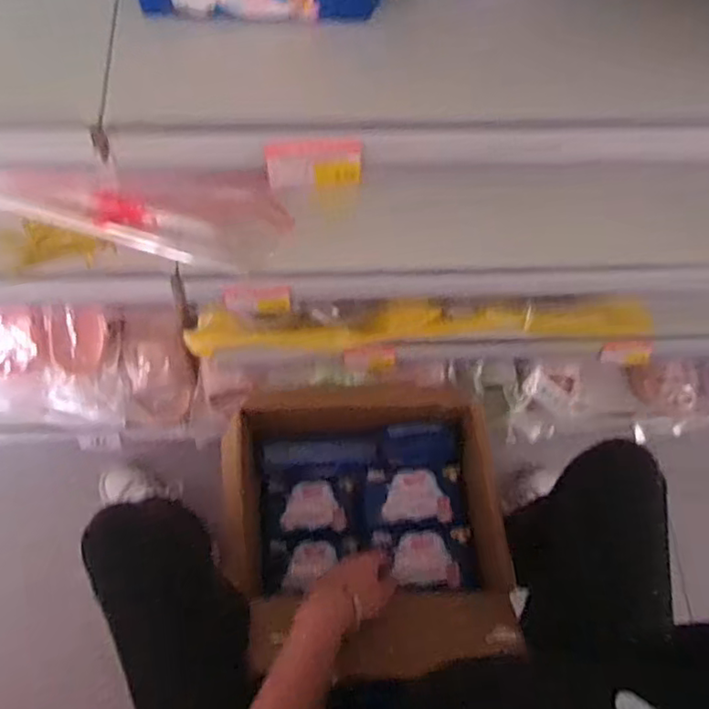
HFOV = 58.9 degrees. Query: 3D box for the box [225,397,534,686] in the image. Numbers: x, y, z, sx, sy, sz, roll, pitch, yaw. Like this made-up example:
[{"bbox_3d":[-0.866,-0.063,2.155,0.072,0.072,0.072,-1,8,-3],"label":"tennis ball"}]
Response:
[{"bbox_3d":[0.011,0.223,0.832,0.322,0.175,0.378,-10,68,-7],"label":"box"}]

